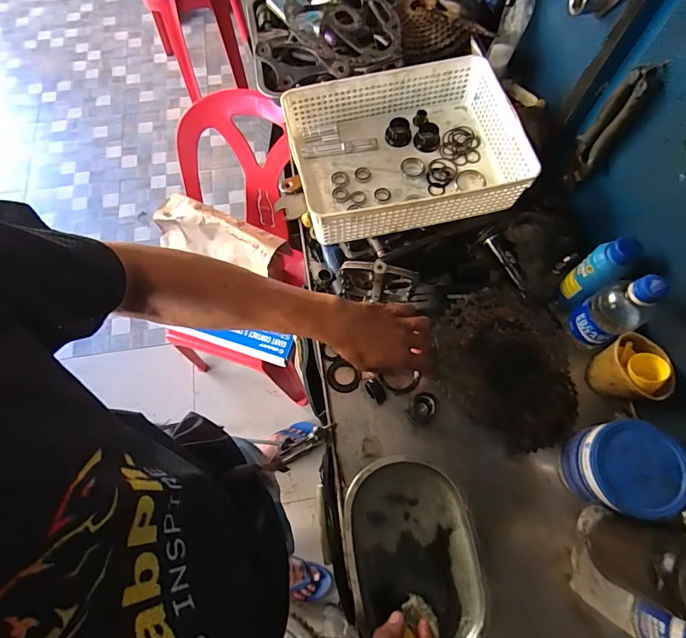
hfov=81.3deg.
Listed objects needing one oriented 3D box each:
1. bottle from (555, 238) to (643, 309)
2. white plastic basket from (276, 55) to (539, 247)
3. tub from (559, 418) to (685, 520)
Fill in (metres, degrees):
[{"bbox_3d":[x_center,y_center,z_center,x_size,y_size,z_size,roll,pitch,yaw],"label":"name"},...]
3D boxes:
[{"bbox_3d":[0.335,-0.057,0.546,0.040,0.165,0.043,-30,71,-11],"label":"bottle"},{"bbox_3d":[0.095,-0.259,0.620,0.318,0.089,0.248,-11,69,-4],"label":"white plastic basket"},{"bbox_3d":[0.327,0.176,0.476,0.096,0.093,0.099,0,69,0],"label":"tub"}]

